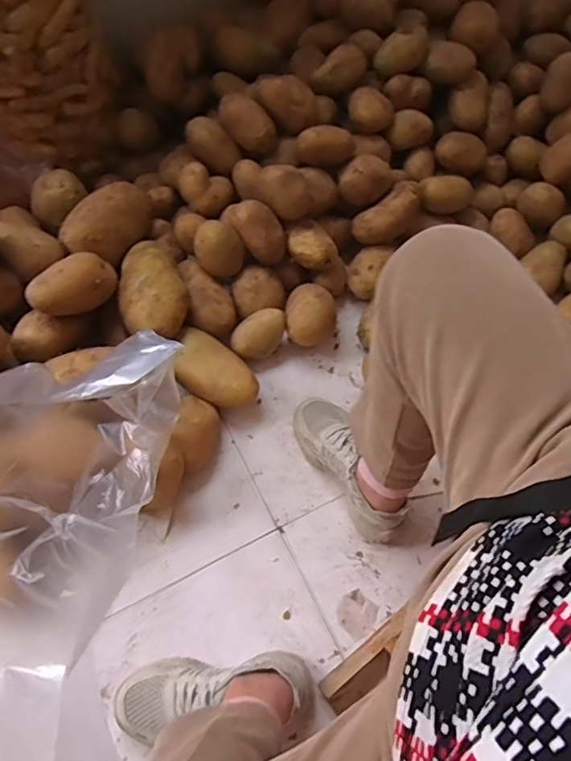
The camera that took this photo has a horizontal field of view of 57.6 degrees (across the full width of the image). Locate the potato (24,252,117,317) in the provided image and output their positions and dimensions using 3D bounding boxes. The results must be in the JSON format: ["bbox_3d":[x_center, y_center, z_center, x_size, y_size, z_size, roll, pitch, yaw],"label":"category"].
[{"bbox_3d":[-0.322,-0.145,0.793,0.067,0.064,0.130,40,70,20],"label":"potato"}]

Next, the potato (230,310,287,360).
[{"bbox_3d":[-0.045,-0.078,0.899,0.064,0.062,0.100,37,69,19],"label":"potato"}]

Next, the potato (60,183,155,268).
[{"bbox_3d":[-0.297,-0.270,0.884,0.090,0.074,0.172,27,66,15],"label":"potato"}]

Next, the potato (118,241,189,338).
[{"bbox_3d":[-0.222,-0.152,0.861,0.107,0.076,0.184,-15,63,-6],"label":"potato"}]

